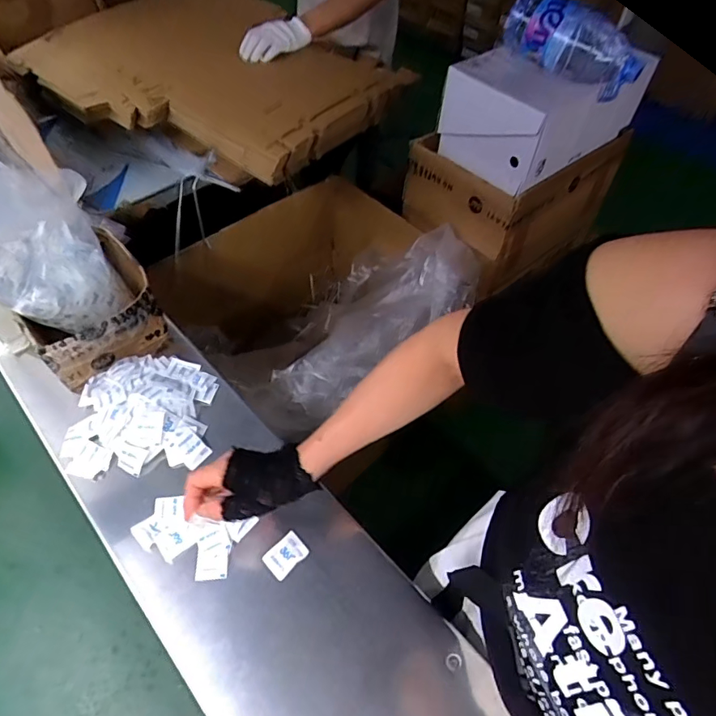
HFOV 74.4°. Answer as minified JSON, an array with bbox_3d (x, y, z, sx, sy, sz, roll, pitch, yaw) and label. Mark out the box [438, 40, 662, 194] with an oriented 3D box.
[{"bbox_3d":[0.342,-0.472,0.896,0.316,0.160,0.209,-29,61,-17],"label":"box"}]

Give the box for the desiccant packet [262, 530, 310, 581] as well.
[{"bbox_3d":[-0.083,0.230,0.549,0.035,0.008,0.046,39,65,23],"label":"desiccant packet"}]

